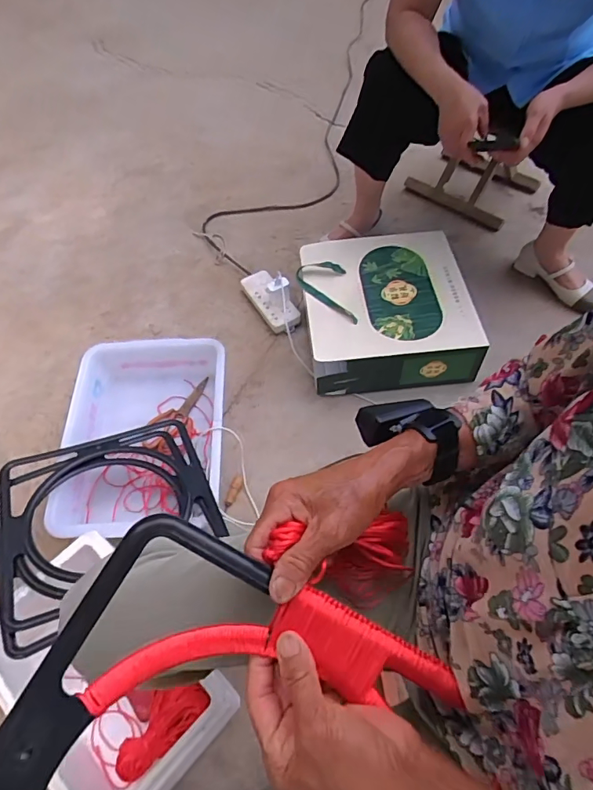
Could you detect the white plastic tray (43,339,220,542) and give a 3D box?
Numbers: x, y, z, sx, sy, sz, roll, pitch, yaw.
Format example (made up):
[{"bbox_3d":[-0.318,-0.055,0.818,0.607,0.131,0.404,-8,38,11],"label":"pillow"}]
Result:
[{"bbox_3d":[-0.302,0.081,0.954,0.315,0.117,0.403,-3,56,-3],"label":"white plastic tray"}]

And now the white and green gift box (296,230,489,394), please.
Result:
[{"bbox_3d":[0.195,-0.199,1.087,0.355,0.113,0.367,-6,56,-5],"label":"white and green gift box"}]

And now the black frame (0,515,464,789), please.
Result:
[{"bbox_3d":[-0.043,0.288,0.297,0.324,0.014,0.330,29,70,1],"label":"black frame"}]

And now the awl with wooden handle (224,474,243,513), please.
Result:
[{"bbox_3d":[-0.121,0.191,0.926,0.020,0.016,0.077,14,59,7],"label":"awl with wooden handle"}]

